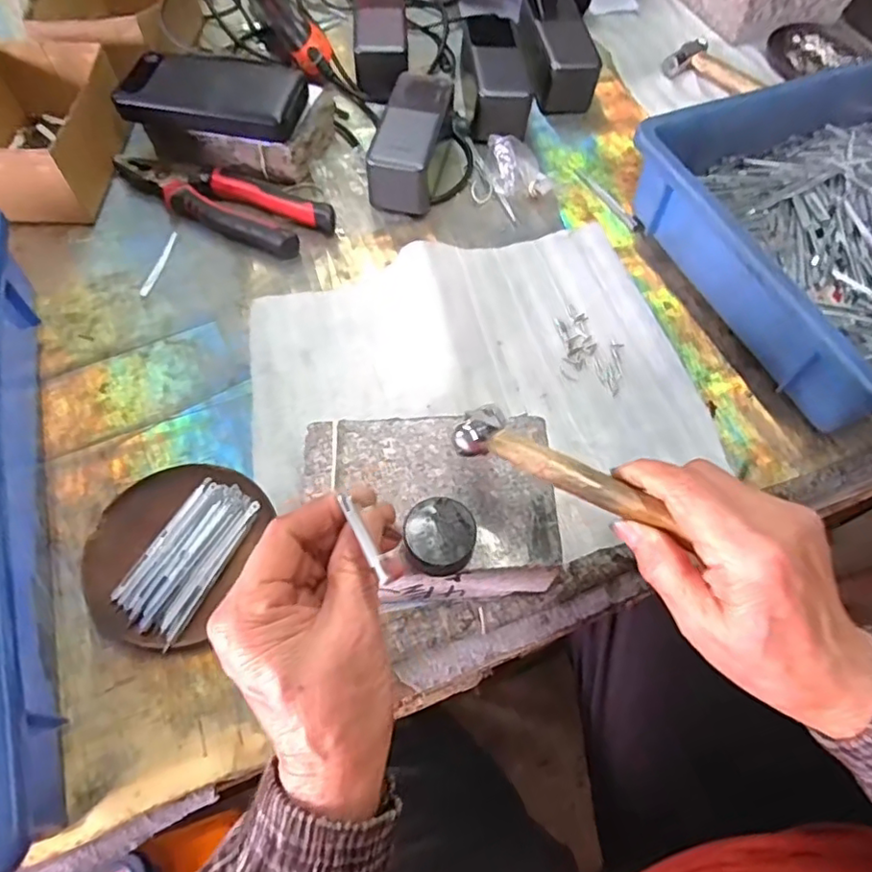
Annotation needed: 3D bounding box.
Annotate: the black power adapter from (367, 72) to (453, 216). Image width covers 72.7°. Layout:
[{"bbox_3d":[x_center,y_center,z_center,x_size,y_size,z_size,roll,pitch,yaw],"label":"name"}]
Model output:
[{"bbox_3d":[-0.020,-0.267,0.541,0.060,0.051,0.132,8,62,3],"label":"black power adapter"}]

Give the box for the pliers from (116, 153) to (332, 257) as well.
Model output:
[{"bbox_3d":[-0.193,-0.210,0.525,0.208,0.022,0.058,24,64,11],"label":"pliers"}]

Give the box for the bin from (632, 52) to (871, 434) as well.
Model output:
[{"bbox_3d":[0.414,-0.202,0.505,0.449,0.085,0.289,-23,65,-13],"label":"bin"}]

